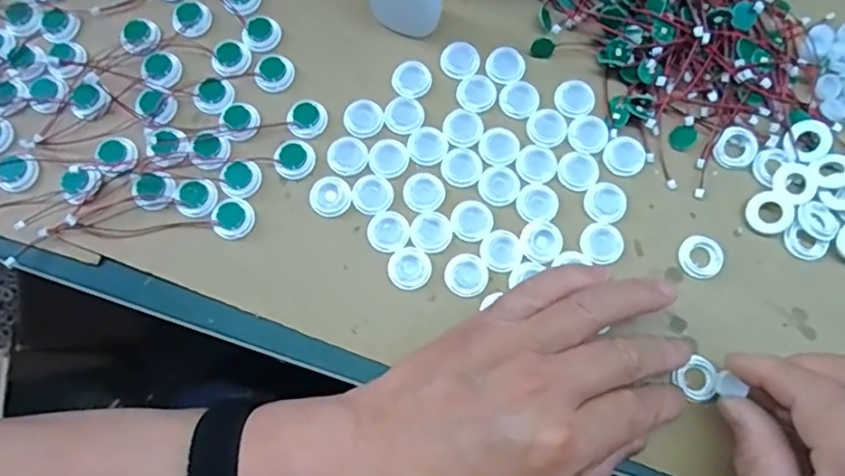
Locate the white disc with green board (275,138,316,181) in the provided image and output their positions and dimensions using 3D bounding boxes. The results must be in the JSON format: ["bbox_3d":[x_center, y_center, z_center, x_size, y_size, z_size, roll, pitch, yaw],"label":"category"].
[{"bbox_3d":[-0.072,-0.045,0.335,0.021,0.004,0.023,-5,75,0],"label":"white disc with green board"}]

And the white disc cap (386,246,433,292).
[{"bbox_3d":[-0.007,0.016,0.322,0.023,0.004,0.023,0,75,1],"label":"white disc cap"}]

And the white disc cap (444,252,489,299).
[{"bbox_3d":[0.024,0.020,0.320,0.022,0.004,0.023,0,75,1],"label":"white disc cap"}]

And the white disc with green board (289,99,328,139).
[{"bbox_3d":[-0.066,-0.068,0.341,0.020,0.004,0.022,0,75,1],"label":"white disc with green board"}]

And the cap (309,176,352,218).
[{"bbox_3d":[-0.051,-0.023,0.331,0.022,0.004,0.022,0,75,1],"label":"cap"}]

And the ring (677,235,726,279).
[{"bbox_3d":[0.151,0.011,0.322,0.023,0.004,0.023,0,75,1],"label":"ring"}]

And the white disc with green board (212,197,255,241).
[{"bbox_3d":[-0.104,-0.011,0.328,0.021,0.005,0.022,0,75,1],"label":"white disc with green board"}]

